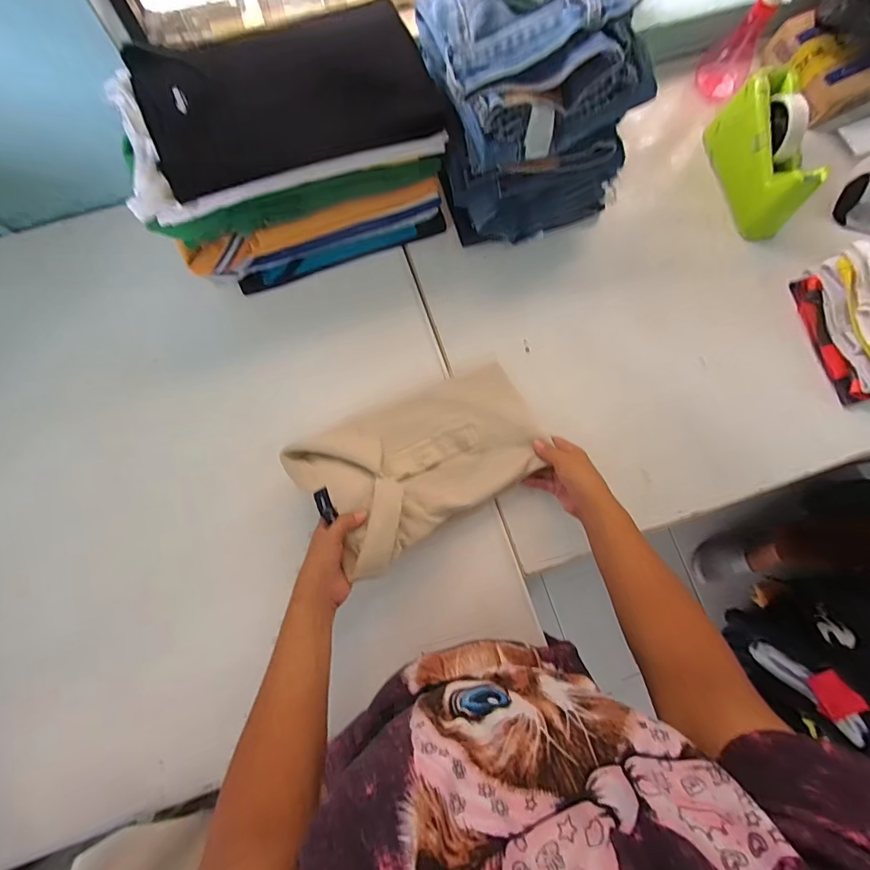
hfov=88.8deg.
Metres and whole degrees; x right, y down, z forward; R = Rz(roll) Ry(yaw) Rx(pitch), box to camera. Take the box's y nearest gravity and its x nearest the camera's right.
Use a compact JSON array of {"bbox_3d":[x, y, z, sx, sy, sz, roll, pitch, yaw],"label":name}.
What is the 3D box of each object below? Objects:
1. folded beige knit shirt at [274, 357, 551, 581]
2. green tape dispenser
[{"bbox_3d":[-0.006,0.021,0.560,0.303,0.041,0.176,-29,74,-21],"label":"folded beige knit shirt"},{"bbox_3d":[0.503,-0.430,0.684,0.074,0.100,0.219,-4,79,-2],"label":"green tape dispenser"}]

